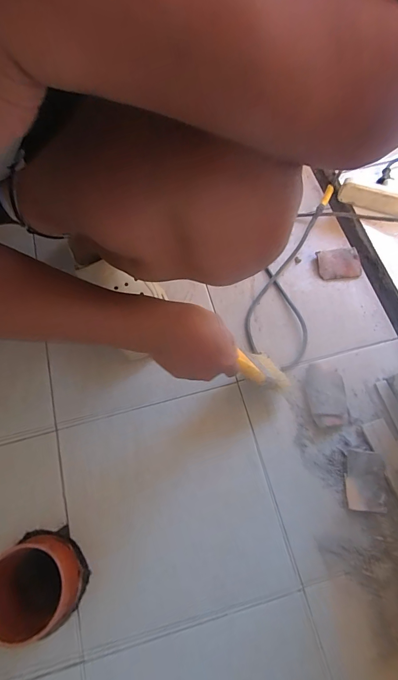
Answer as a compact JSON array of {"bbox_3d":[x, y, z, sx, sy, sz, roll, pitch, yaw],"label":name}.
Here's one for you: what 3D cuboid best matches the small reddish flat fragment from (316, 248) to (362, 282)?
[{"bbox_3d":[0.268,-0.145,0.653,0.078,0.008,0.060,-9,81,5],"label":"small reddish flat fragment"}]

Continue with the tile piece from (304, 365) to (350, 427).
[{"bbox_3d":[0.205,0.088,0.550,0.061,0.025,0.098,-2,68,-1],"label":"tile piece"}]

